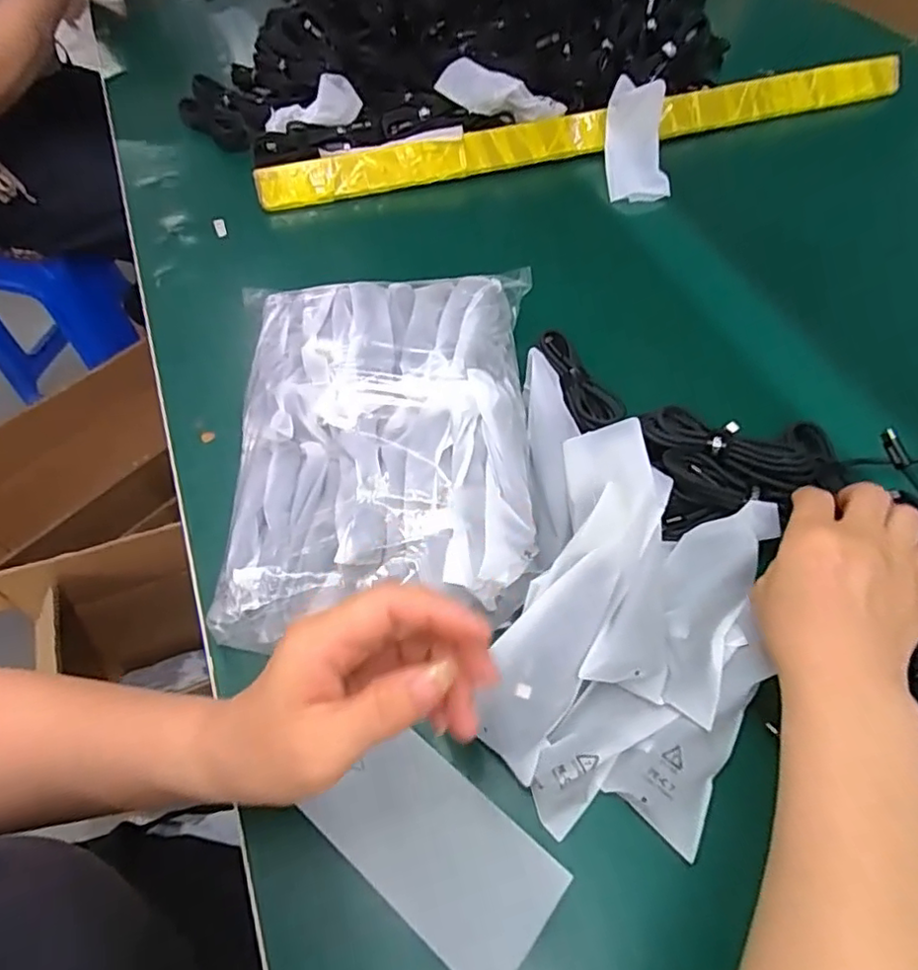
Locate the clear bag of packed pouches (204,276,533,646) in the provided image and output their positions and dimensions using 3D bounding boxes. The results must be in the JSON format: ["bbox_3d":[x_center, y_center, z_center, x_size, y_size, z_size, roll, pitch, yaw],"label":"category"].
[{"bbox_3d":[-0.053,-0.043,0.404,0.200,0.054,0.283,0,58,2],"label":"clear bag of packed pouches"}]

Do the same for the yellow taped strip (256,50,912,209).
[{"bbox_3d":[0.152,-0.391,0.660,0.733,0.034,0.039,-13,58,-7],"label":"yellow taped strip"}]

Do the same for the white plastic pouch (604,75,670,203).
[{"bbox_3d":[0.190,-0.367,0.637,0.061,0.015,0.145,2,78,3],"label":"white plastic pouch"}]

